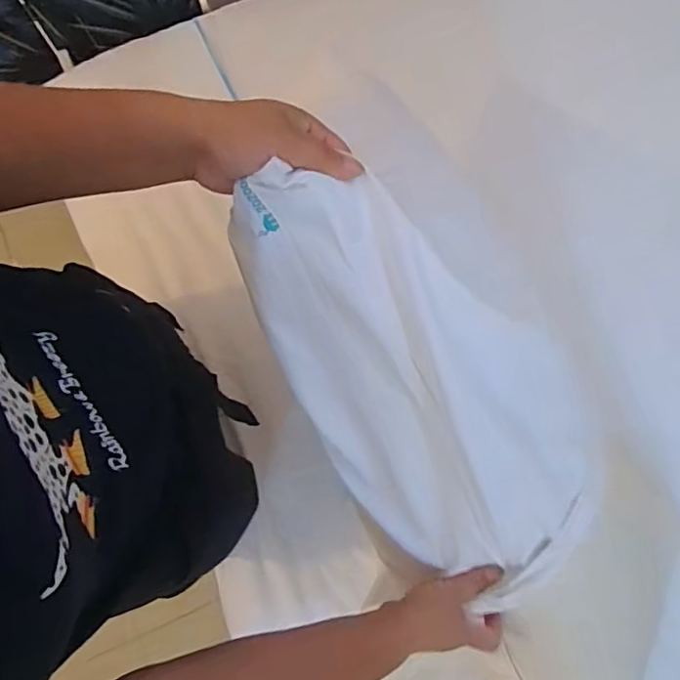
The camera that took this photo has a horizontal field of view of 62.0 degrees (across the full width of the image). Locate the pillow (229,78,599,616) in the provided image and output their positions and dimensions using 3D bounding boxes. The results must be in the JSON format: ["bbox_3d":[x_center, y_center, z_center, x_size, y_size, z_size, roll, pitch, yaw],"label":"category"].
[{"bbox_3d":[0.084,0.030,0.492,0.224,0.085,0.445,-37,116,-8],"label":"pillow"}]

